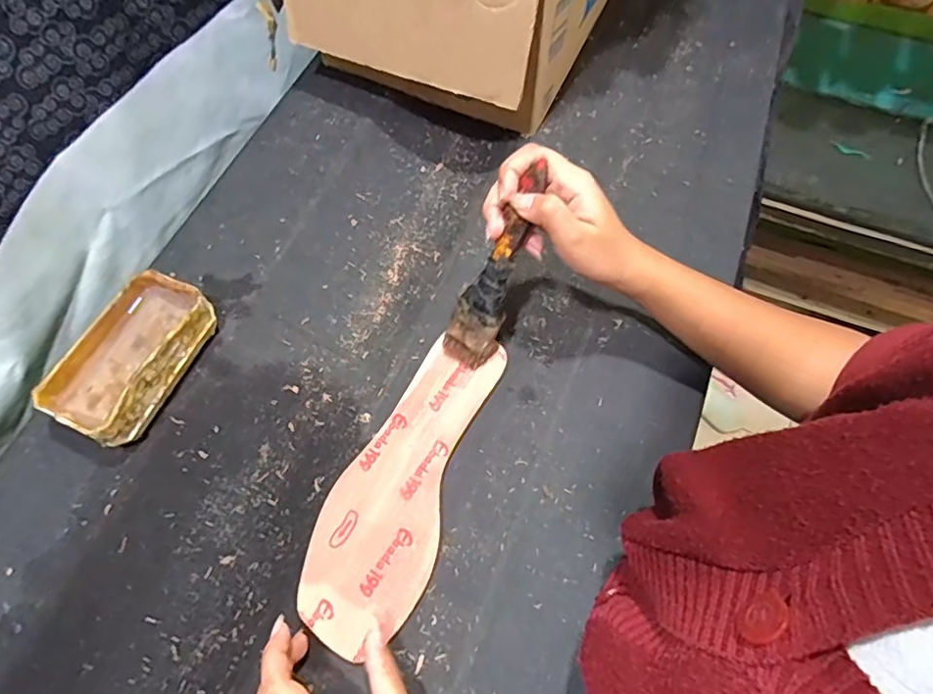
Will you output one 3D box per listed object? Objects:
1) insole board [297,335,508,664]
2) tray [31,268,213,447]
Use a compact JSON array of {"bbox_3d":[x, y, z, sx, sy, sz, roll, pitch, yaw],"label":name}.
[{"bbox_3d":[-0.047,0.094,0.403,0.083,0.006,0.220,18,66,10],"label":"insole board"},{"bbox_3d":[-0.250,0.008,0.426,0.071,0.045,0.123,20,67,10],"label":"tray"}]

